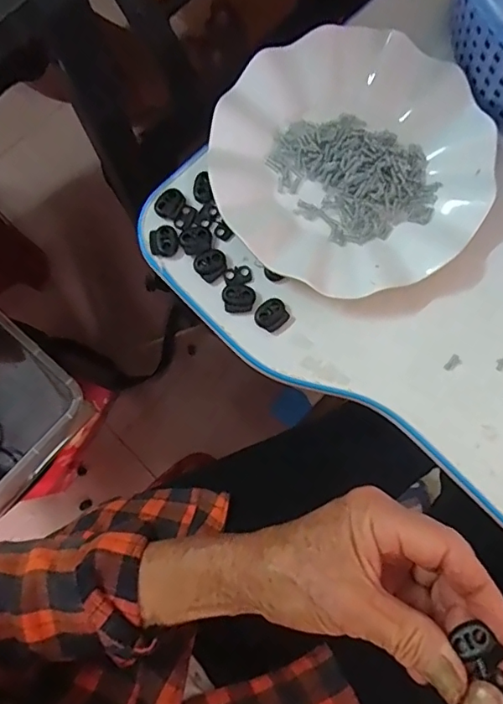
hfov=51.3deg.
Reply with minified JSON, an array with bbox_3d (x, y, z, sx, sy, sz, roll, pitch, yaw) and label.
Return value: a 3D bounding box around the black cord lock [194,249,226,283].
[{"bbox_3d":[-0.026,-0.058,0.348,0.021,0.005,0.019,-43,81,-7],"label":"black cord lock"}]

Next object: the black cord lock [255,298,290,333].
[{"bbox_3d":[0.013,-0.024,0.340,0.021,0.006,0.018,-40,81,-6],"label":"black cord lock"}]

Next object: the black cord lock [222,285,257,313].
[{"bbox_3d":[-0.008,-0.036,0.344,0.021,0.004,0.019,-4,79,0],"label":"black cord lock"}]

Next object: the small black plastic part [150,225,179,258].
[{"bbox_3d":[-0.059,-0.075,0.352,0.020,0.006,0.021,-19,79,-3],"label":"small black plastic part"}]

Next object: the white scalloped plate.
[{"bbox_3d":[0.065,-0.128,0.351,0.174,0.024,0.179,0,79,1],"label":"white scalloped plate"}]

